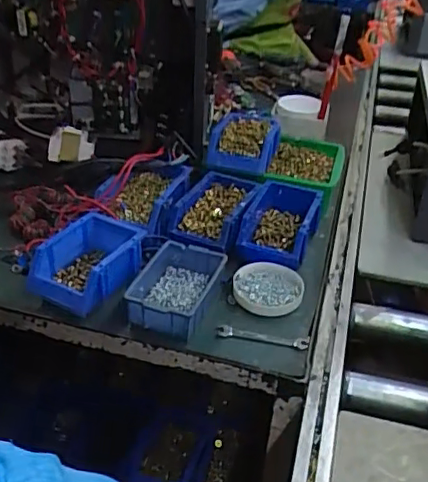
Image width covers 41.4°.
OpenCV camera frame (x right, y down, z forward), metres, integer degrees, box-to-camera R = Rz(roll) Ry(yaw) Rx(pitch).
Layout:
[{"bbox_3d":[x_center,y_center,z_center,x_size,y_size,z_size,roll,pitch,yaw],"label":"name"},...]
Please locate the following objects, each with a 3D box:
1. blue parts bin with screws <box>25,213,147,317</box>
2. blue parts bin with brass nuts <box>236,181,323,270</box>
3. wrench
[{"bbox_3d":[-0.185,0.030,0.835,0.124,0.065,0.169,15,36,17],"label":"blue parts bin with screws"},{"bbox_3d":[0.113,-0.030,0.945,0.108,0.067,0.186,12,35,13],"label":"blue parts bin with brass nuts"},{"bbox_3d":[0.066,0.130,0.770,0.121,0.005,0.020,7,34,10],"label":"wrench"}]

